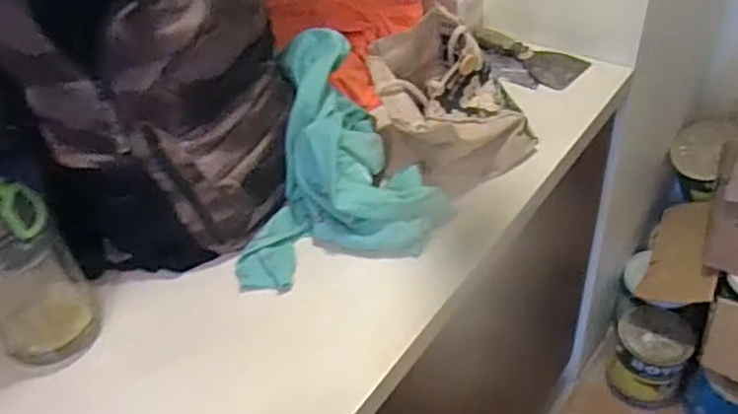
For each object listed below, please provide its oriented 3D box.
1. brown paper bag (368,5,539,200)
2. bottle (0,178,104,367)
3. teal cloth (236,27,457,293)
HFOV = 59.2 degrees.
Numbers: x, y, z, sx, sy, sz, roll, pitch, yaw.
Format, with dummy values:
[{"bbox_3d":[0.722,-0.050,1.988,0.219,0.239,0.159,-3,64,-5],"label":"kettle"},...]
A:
[{"bbox_3d":[0.119,-0.153,0.918,0.225,0.158,0.217,-2,43,6],"label":"brown paper bag"},{"bbox_3d":[-0.385,0.065,0.707,0.108,0.232,0.111,-34,49,-26],"label":"bottle"},{"bbox_3d":[-0.048,-0.080,0.853,0.263,0.178,0.302,-9,42,-2],"label":"teal cloth"}]

